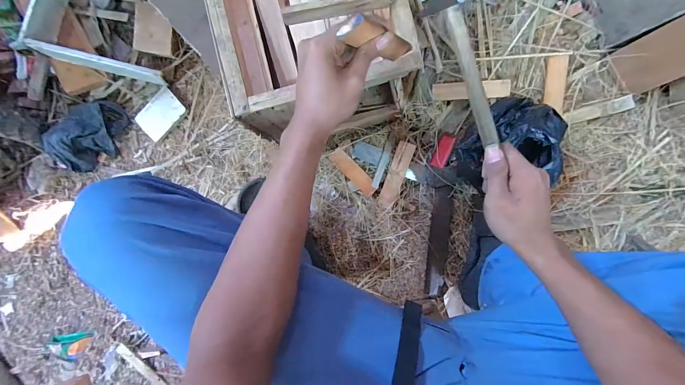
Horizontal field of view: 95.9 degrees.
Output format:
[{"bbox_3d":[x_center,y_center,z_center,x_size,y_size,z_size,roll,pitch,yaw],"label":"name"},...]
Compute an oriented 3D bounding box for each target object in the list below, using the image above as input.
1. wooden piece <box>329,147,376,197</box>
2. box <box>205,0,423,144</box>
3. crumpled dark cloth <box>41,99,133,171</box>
[{"bbox_3d":[0.024,-0.046,0.686,0.036,0.012,0.125,-43,88,6],"label":"wooden piece"},{"bbox_3d":[-0.042,-0.262,0.560,0.281,0.264,0.257,-12,91,6],"label":"box"},{"bbox_3d":[-0.642,-0.136,0.775,0.113,0.088,0.212,33,95,3],"label":"crumpled dark cloth"}]

